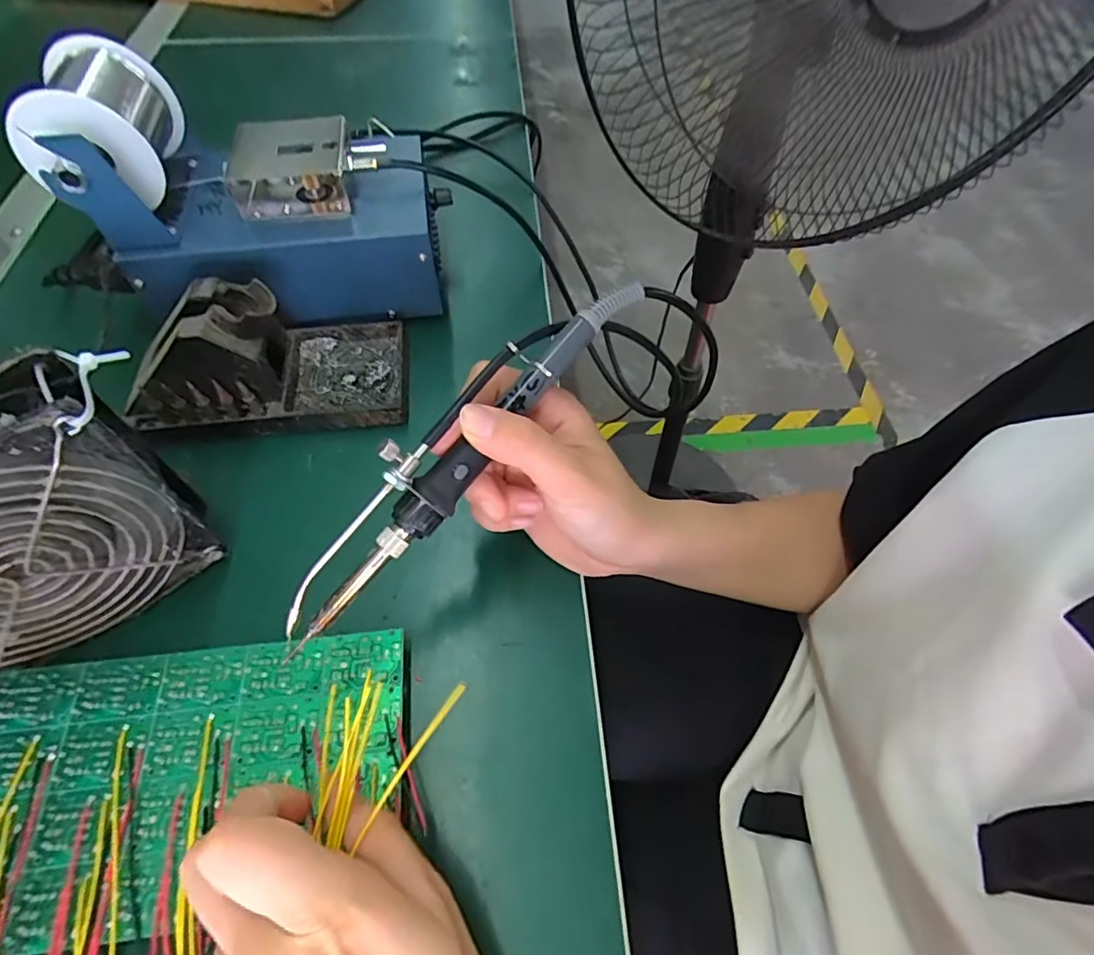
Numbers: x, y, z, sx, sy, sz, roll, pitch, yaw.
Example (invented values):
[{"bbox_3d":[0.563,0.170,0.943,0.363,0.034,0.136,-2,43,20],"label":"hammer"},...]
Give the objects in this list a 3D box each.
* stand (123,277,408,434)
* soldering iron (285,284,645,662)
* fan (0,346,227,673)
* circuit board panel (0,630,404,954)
[{"bbox_3d":[-0.164,-0.075,0.328,0.148,0.072,0.074,-6,56,-4],"label":"stand"},{"bbox_3d":[-0.034,-0.017,0.230,0.025,0.028,0.199,38,80,22],"label":"soldering iron"},{"bbox_3d":[-0.217,0.024,0.232,0.130,0.118,0.041,-35,63,-22],"label":"fan"},{"bbox_3d":[-0.148,0.120,0.229,0.173,0.004,0.100,-5,56,-4],"label":"circuit board panel"}]

